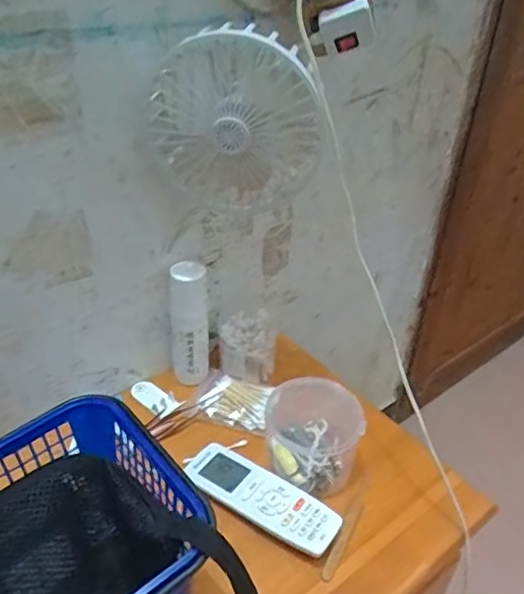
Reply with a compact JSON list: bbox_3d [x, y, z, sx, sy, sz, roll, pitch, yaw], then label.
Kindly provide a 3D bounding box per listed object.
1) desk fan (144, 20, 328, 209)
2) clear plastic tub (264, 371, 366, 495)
[{"bbox_3d":[-0.021,-0.146,0.489,0.143,0.162,0.060,11,37,12],"label":"desk fan"},{"bbox_3d":[0.053,0.137,0.575,0.089,0.078,0.099,-2,36,-6],"label":"clear plastic tub"}]

